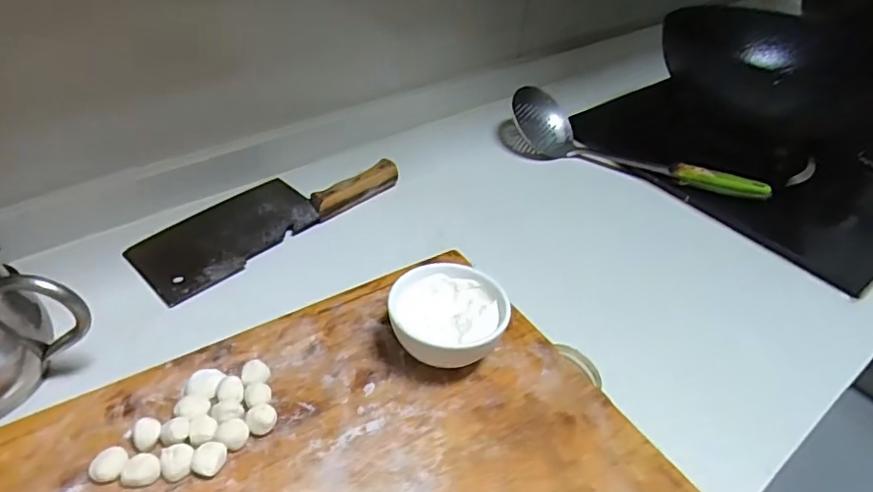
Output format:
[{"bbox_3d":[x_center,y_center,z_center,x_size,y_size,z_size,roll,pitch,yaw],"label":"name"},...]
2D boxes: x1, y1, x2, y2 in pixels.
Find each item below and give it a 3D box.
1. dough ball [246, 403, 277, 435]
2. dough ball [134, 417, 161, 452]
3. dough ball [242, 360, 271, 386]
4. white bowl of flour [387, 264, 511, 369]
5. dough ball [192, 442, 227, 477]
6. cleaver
[{"bbox_3d":[-0.129,0.130,0.420,0.021,0.017,0.019,-14,44,-20],"label":"dough ball"},{"bbox_3d":[-0.207,0.135,0.405,0.019,0.016,0.019,3,40,-2],"label":"dough ball"},{"bbox_3d":[-0.143,0.103,0.451,0.021,0.014,0.021,3,40,-2],"label":"dough ball"},{"bbox_3d":[0.011,0.064,0.479,0.094,0.056,0.088,3,40,-2],"label":"white bowl of flour"},{"bbox_3d":[-0.159,0.150,0.396,0.021,0.013,0.022,3,40,-2],"label":"dough ball"},{"bbox_3d":[-0.192,-0.044,0.648,0.116,0.028,0.296,33,48,29],"label":"cleaver"}]

